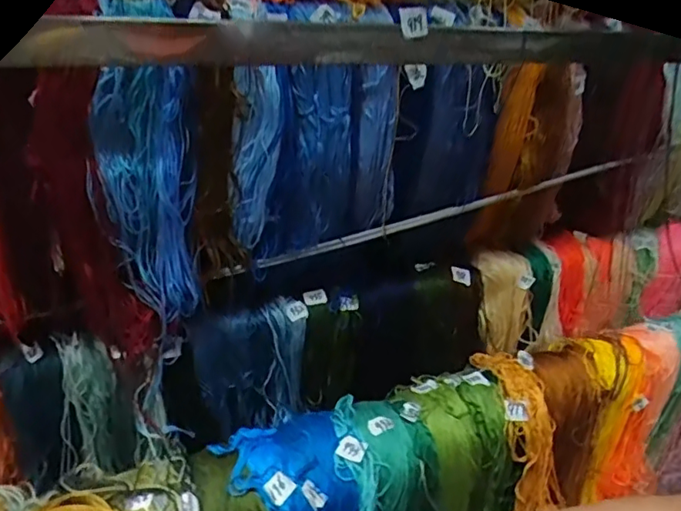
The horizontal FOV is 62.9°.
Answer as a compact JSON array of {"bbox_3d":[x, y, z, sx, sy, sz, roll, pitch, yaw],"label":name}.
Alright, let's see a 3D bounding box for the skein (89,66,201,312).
[{"bbox_3d":[-0.166,-0.051,0.475,0.079,0.205,0.033,-8,28,-23],"label":"skein"}]

